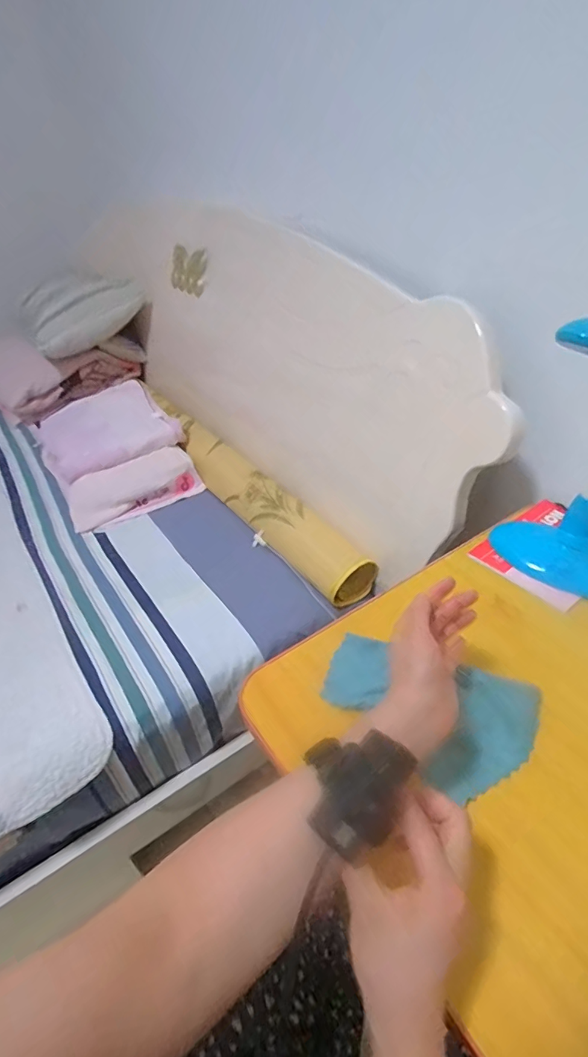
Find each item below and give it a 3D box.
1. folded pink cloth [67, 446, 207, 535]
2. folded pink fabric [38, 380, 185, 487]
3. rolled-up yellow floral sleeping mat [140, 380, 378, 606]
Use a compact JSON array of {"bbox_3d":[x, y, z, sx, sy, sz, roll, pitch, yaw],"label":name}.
[{"bbox_3d":[-0.407,-0.104,1.189,0.320,0.077,0.170,-24,43,-26],"label":"folded pink cloth"},{"bbox_3d":[-0.542,-0.305,1.320,0.345,0.099,0.375,-25,44,-27],"label":"folded pink fabric"},{"bbox_3d":[-0.103,-0.087,1.140,0.129,0.118,0.760,-24,43,-25],"label":"rolled-up yellow floral sleeping mat"}]

